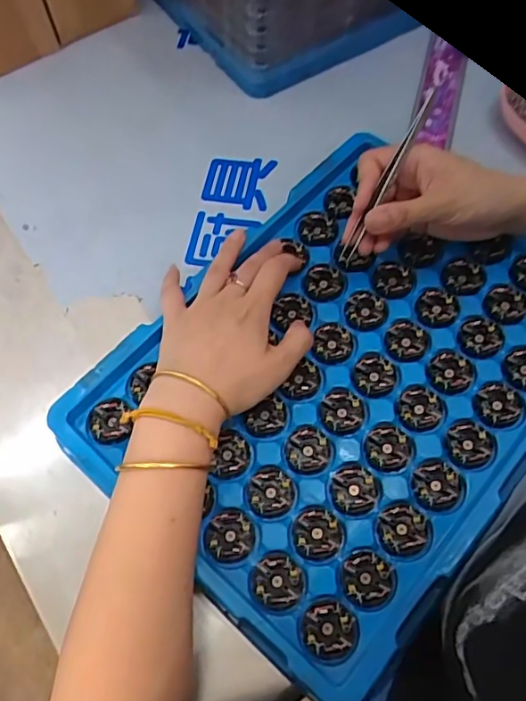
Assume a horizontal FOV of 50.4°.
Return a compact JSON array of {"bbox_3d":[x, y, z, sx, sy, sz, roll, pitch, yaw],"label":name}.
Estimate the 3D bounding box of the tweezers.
[{"bbox_3d":[0.089,-0.125,0.405,0.009,0.017,0.132,29,101,14],"label":"tweezers"}]

